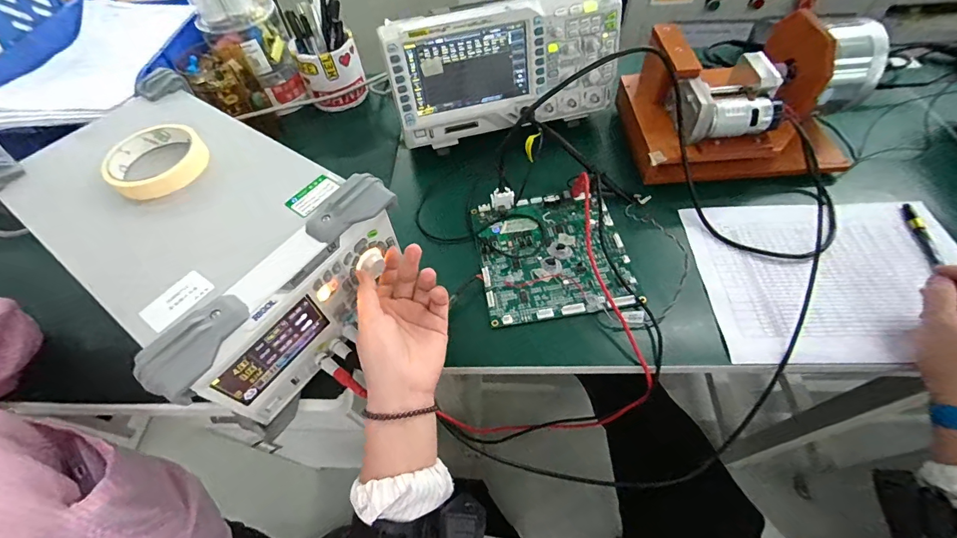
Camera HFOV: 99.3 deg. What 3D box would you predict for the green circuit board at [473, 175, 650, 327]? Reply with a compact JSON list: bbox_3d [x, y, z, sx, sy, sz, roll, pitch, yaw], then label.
[{"bbox_3d":[0.090,-0.031,0.506,0.177,0.028,0.189,-8,57,-1],"label":"green circuit board"}]

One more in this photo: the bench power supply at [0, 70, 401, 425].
[{"bbox_3d":[-0.294,-0.047,0.441,0.376,0.129,0.219,30,63,21],"label":"bench power supply"}]

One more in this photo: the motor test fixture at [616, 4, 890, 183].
[{"bbox_3d":[0.360,-0.234,0.550,0.276,0.135,0.202,-4,57,1],"label":"motor test fixture"}]

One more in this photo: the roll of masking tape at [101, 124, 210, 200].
[{"bbox_3d":[-0.338,-0.116,0.429,0.090,0.025,0.089,-2,57,3],"label":"roll of masking tape"}]

